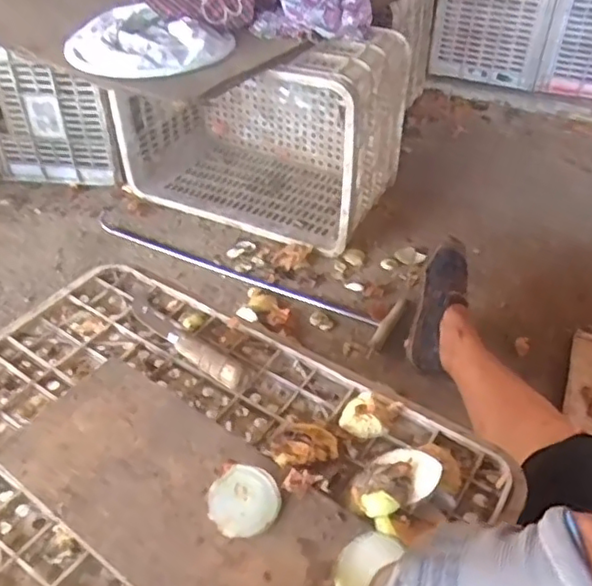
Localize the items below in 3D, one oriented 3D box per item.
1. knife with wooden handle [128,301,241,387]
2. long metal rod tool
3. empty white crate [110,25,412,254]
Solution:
[{"bbox_3d":[-0.116,0.044,0.611,0.165,0.017,0.028,30,48,29],"label":"knife with wooden handle"},{"bbox_3d":[-0.096,-0.044,1.153,0.612,0.045,0.104,19,44,17],"label":"long metal rod tool"},{"bbox_3d":[-0.074,-0.338,1.218,0.511,0.343,0.284,18,44,16],"label":"empty white crate"}]

